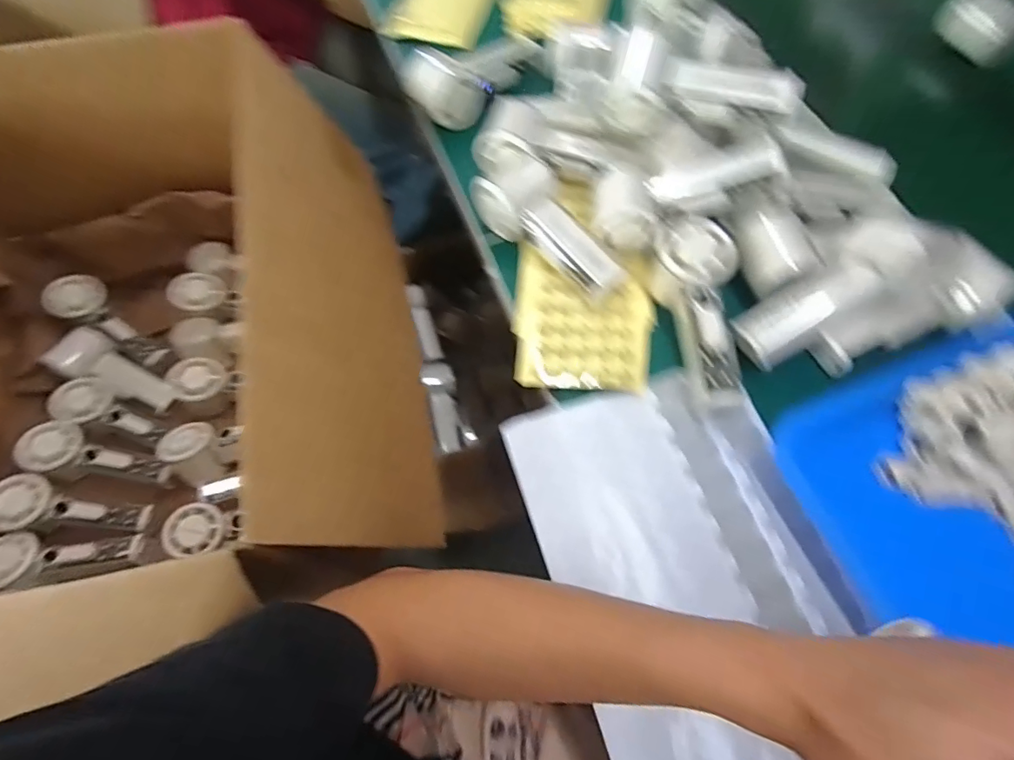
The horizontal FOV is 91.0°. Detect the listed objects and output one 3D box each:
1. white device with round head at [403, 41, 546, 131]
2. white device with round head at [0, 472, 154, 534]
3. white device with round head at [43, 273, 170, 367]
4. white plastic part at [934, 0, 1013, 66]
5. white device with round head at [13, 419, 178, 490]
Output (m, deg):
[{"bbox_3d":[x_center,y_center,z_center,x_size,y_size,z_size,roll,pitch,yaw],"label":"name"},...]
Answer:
[{"bbox_3d":[-0.032,-0.330,0.544,0.147,0.062,0.075,-41,72,-16],"label":"white device with round head"},{"bbox_3d":[-0.478,0.143,0.547,0.150,0.031,0.057,16,65,-20],"label":"white device with round head"},{"bbox_3d":[-0.516,-0.079,0.646,0.154,0.035,0.060,39,70,-13],"label":"white device with round head"},{"bbox_3d":[0.511,-0.386,0.537,0.048,0.042,0.082,-38,71,-15],"label":"white plastic part"},{"bbox_3d":[-0.479,0.095,0.586,0.150,0.047,0.061,19,66,-14],"label":"white device with round head"}]

